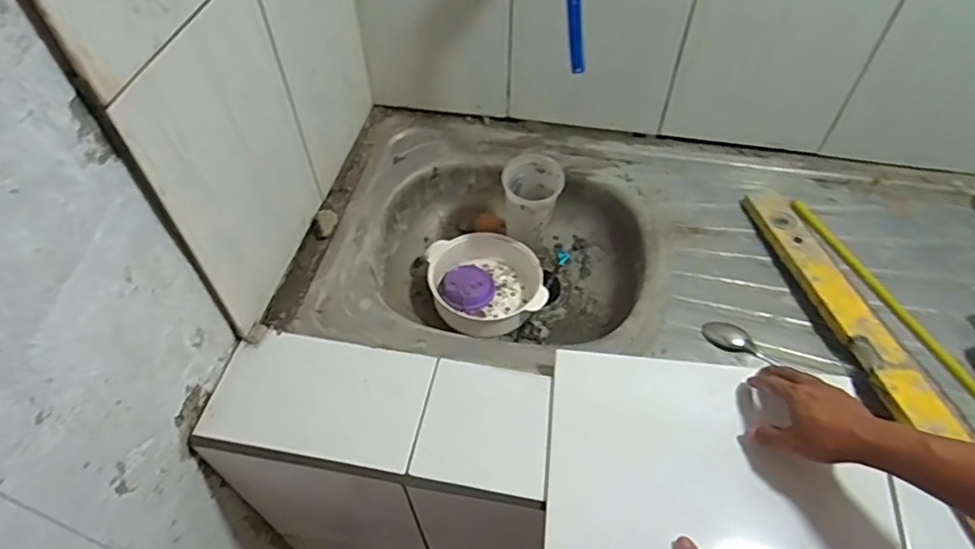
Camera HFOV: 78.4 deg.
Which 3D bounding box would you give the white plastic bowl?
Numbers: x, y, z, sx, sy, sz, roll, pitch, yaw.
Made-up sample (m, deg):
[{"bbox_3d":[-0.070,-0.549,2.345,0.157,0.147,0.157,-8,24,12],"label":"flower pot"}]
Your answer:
[{"bbox_3d":[-0.001,0.014,0.935,0.188,0.073,0.155,8,54,6],"label":"white plastic bowl"}]

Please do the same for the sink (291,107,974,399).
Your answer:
[{"bbox_3d":[0.272,-0.008,0.895,1.035,0.127,0.463,8,54,7],"label":"sink"}]

